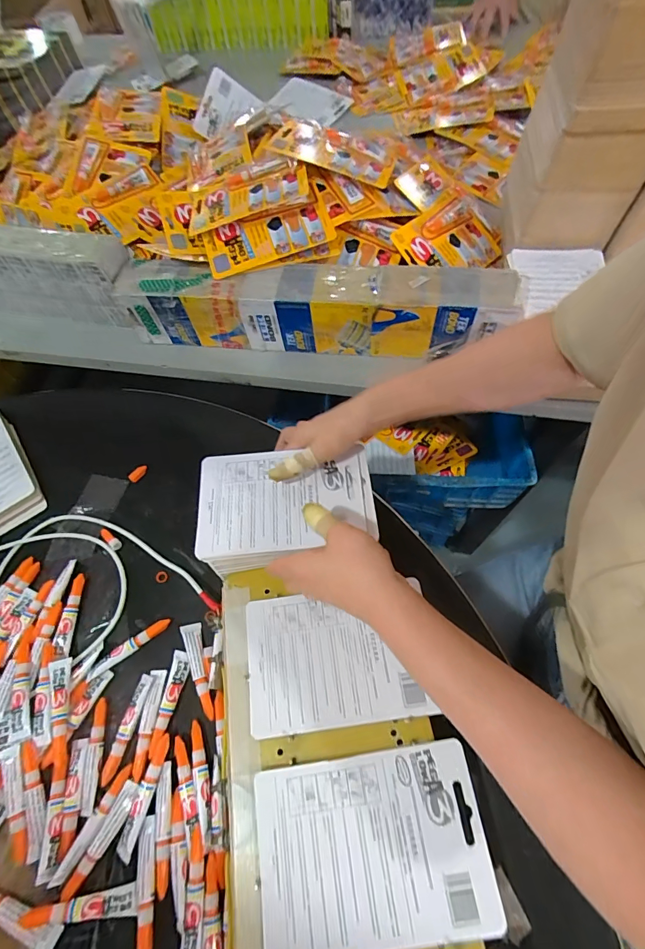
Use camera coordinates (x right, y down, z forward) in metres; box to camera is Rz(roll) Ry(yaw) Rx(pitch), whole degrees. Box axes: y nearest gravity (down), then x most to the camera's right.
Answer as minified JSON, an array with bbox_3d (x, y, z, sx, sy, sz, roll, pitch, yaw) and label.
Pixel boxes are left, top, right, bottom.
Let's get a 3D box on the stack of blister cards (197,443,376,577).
[{"bbox_3d":[-0.037,0.030,0.416,0.173,0.024,0.116,-7,63,0],"label":"stack of blister cards"}]

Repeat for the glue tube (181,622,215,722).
[{"bbox_3d":[-0.121,0.187,0.390,0.019,0.006,0.087,-18,63,-5],"label":"glue tube"}]

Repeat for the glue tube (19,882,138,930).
[{"bbox_3d":[-0.188,0.335,0.315,0.084,0.009,0.017,-5,63,1],"label":"glue tube"}]

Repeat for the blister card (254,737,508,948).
[{"bbox_3d":[0.036,0.271,0.298,0.164,0.005,0.111,-9,63,-1],"label":"blister card"}]

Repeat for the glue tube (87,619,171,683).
[{"bbox_3d":[-0.194,0.172,0.408,0.086,0.006,0.015,-33,66,-12],"label":"glue tube"}]

